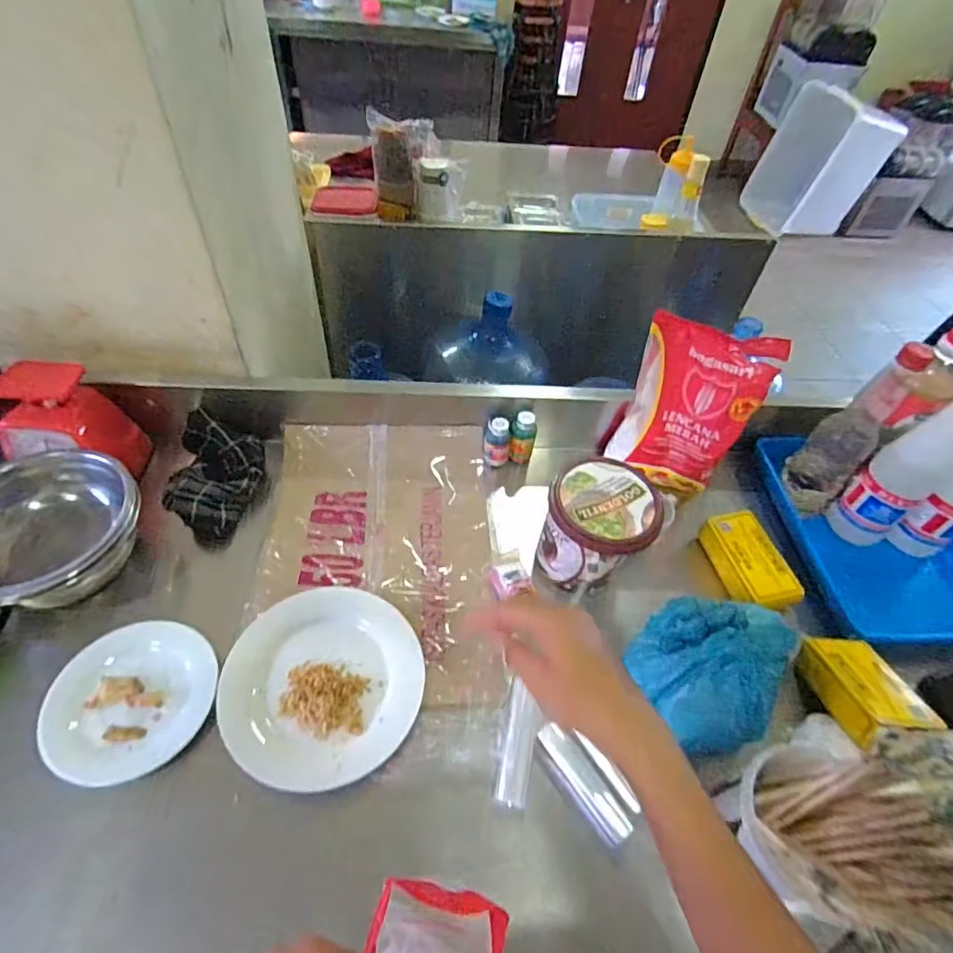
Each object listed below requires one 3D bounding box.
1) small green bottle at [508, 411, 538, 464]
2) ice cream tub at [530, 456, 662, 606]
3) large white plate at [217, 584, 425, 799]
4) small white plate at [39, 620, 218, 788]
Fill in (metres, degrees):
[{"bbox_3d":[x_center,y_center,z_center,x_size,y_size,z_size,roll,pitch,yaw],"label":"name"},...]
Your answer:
[{"bbox_3d":[0.065,-0.055,0.738,0.033,0.074,0.026,14,50,7],"label":"small green bottle"},{"bbox_3d":[0.137,0.063,0.612,0.114,0.123,0.109,3,50,-3],"label":"ice cream tub"},{"bbox_3d":[-0.155,0.205,0.535,0.192,0.031,0.184,3,50,-3],"label":"large white plate"},{"bbox_3d":[-0.342,0.214,0.520,0.150,0.021,0.143,3,50,-3],"label":"small white plate"}]

